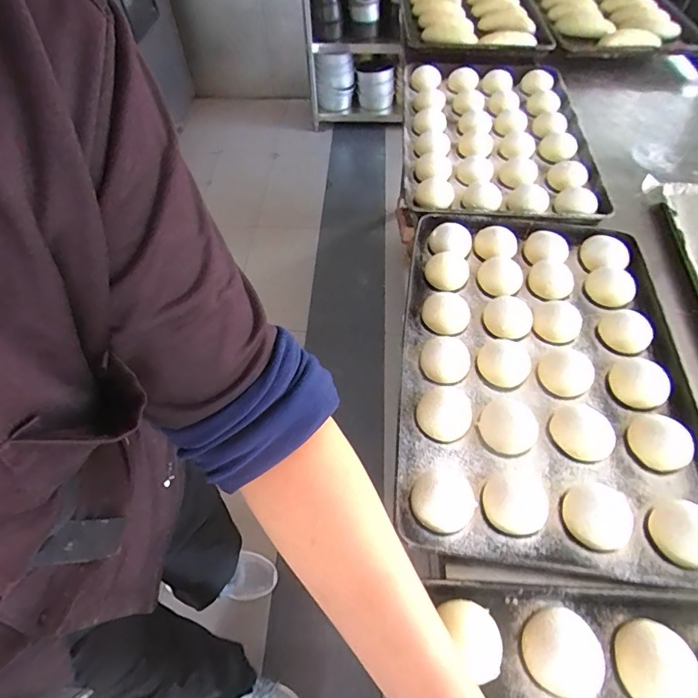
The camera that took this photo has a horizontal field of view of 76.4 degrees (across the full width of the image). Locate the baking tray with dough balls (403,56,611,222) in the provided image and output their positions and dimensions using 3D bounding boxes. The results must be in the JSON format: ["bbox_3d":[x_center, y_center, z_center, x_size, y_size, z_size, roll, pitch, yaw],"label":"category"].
[{"bbox_3d":[0.317,-0.496,1.001,0.384,0.056,0.638,2,56,2],"label":"baking tray with dough balls"}]

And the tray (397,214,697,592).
[{"bbox_3d":[0.286,0.005,0.648,0.392,0.039,0.582,5,56,4],"label":"tray"}]

